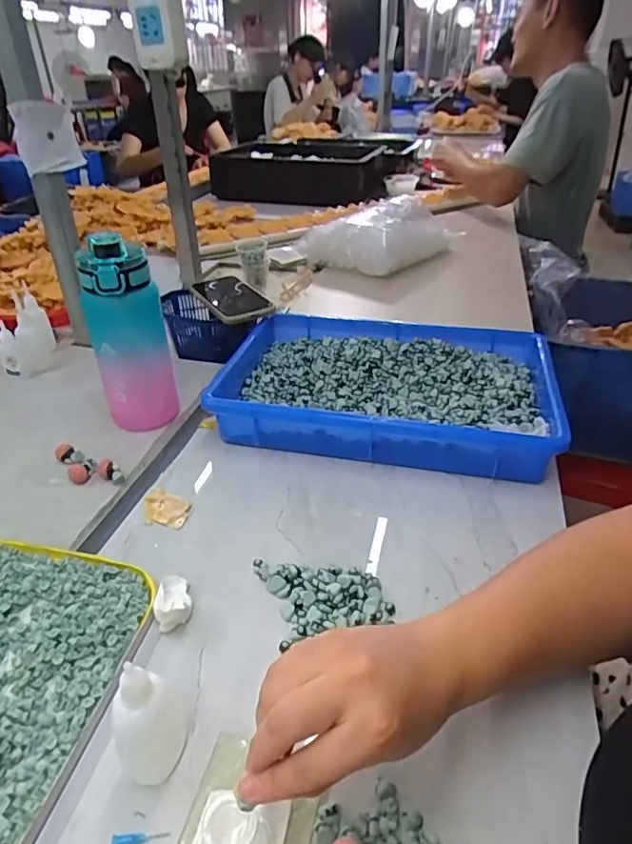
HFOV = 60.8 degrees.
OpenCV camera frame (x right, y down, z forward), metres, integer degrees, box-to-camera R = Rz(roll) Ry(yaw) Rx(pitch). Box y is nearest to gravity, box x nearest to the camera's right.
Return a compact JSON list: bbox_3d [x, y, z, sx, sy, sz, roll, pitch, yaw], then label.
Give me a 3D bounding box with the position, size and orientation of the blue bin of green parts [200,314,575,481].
[{"bbox_3d":[0.079,-0.041,0.637,0.364,0.068,0.240,6,34,13],"label":"blue bin of green parts"}]

